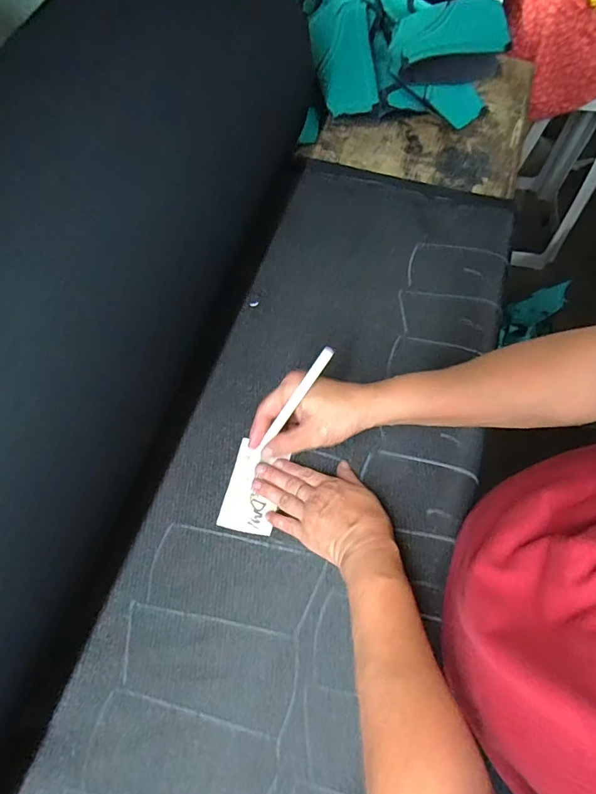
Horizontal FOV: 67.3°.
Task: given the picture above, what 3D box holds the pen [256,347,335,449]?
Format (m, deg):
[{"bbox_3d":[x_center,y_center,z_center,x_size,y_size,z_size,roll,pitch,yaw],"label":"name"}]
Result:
[{"bbox_3d":[-0.003,0.003,0.378,0.008,0.114,0.007,46,31,19],"label":"pen"}]

